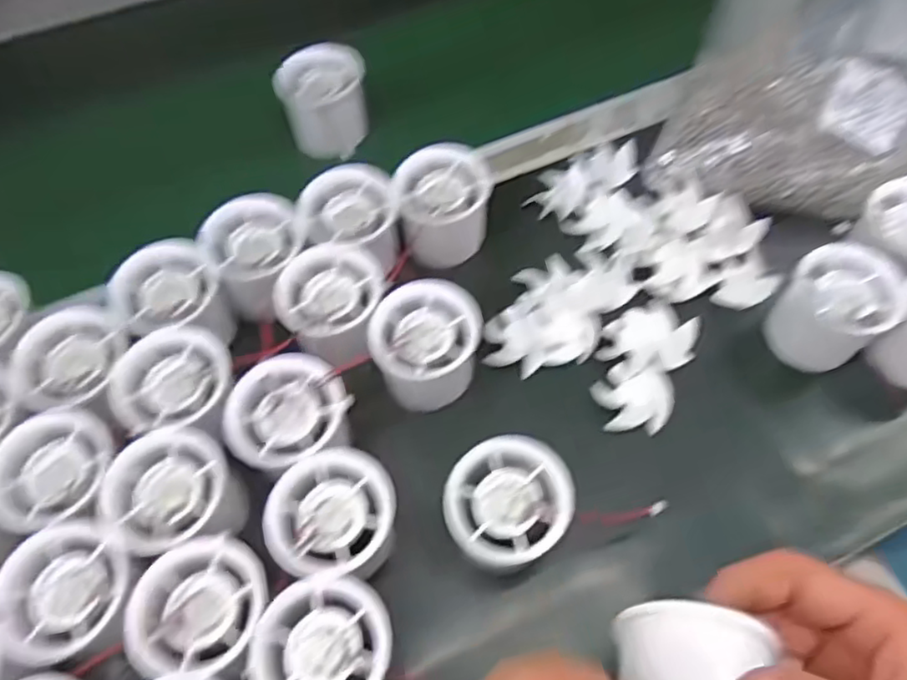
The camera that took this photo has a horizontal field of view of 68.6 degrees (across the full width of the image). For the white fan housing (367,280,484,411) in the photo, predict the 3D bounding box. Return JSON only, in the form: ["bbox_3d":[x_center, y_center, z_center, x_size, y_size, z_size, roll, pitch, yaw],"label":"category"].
[{"bbox_3d":[-0.015,0.005,0.376,0.058,0.052,0.056,-20,63,-9],"label":"white fan housing"}]

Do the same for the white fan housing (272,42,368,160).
[{"bbox_3d":[-0.089,-0.166,0.464,0.058,0.044,0.072,-11,62,-4],"label":"white fan housing"}]

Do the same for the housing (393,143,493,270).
[{"bbox_3d":[-0.007,-0.083,0.422,0.059,0.053,0.057,-11,62,-4],"label":"housing"}]

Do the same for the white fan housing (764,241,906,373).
[{"bbox_3d":[0.219,-0.016,0.388,0.059,0.056,0.056,-39,67,-18],"label":"white fan housing"}]

